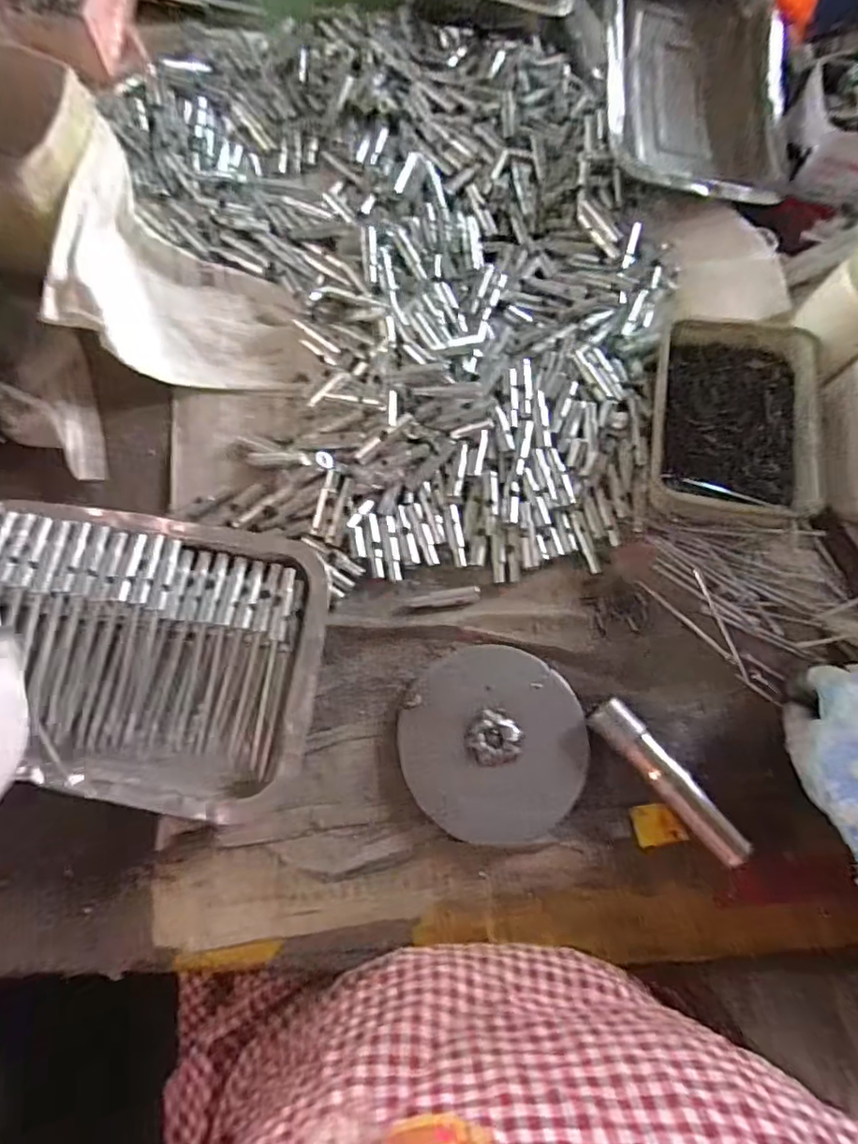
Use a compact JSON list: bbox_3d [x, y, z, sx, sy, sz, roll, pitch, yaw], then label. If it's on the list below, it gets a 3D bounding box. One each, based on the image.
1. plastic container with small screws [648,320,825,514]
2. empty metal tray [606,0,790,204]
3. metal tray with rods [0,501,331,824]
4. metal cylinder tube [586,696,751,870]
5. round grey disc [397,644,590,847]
[{"bbox_3d":[0.244,-0.124,0.484,0.123,0.040,0.177,11,73,1],"label":"plastic container with small screws"},{"bbox_3d":[0.255,-0.471,0.563,0.180,0.062,0.242,1,73,-2],"label":"empty metal tray"},{"bbox_3d":[-0.194,0.052,0.394,0.244,0.038,0.186,7,73,0],"label":"metal tray with rods"},{"bbox_3d":[0.158,0.138,0.398,0.023,0.029,0.121,-39,78,-12],"label":"metal cylinder tube"},{"bbox_3d":[0.044,0.113,0.400,0.123,0.009,0.123,1,73,-2],"label":"round grey disc"}]

